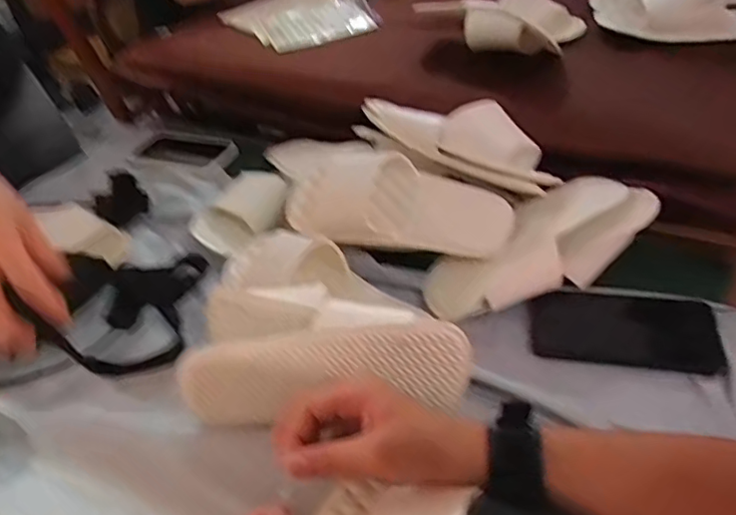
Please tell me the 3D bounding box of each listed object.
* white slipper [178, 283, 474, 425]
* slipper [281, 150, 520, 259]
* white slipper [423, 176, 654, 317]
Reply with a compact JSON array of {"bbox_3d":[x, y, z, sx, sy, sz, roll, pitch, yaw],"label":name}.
[{"bbox_3d":[-0.034,0.082,0.499,0.238,0.085,0.113,-4,42,7],"label":"white slipper"},{"bbox_3d":[0.028,-0.062,0.596,0.240,0.064,0.097,9,45,17],"label":"slipper"},{"bbox_3d":[0.176,-0.011,0.584,0.249,0.058,0.095,-28,45,0],"label":"white slipper"}]

